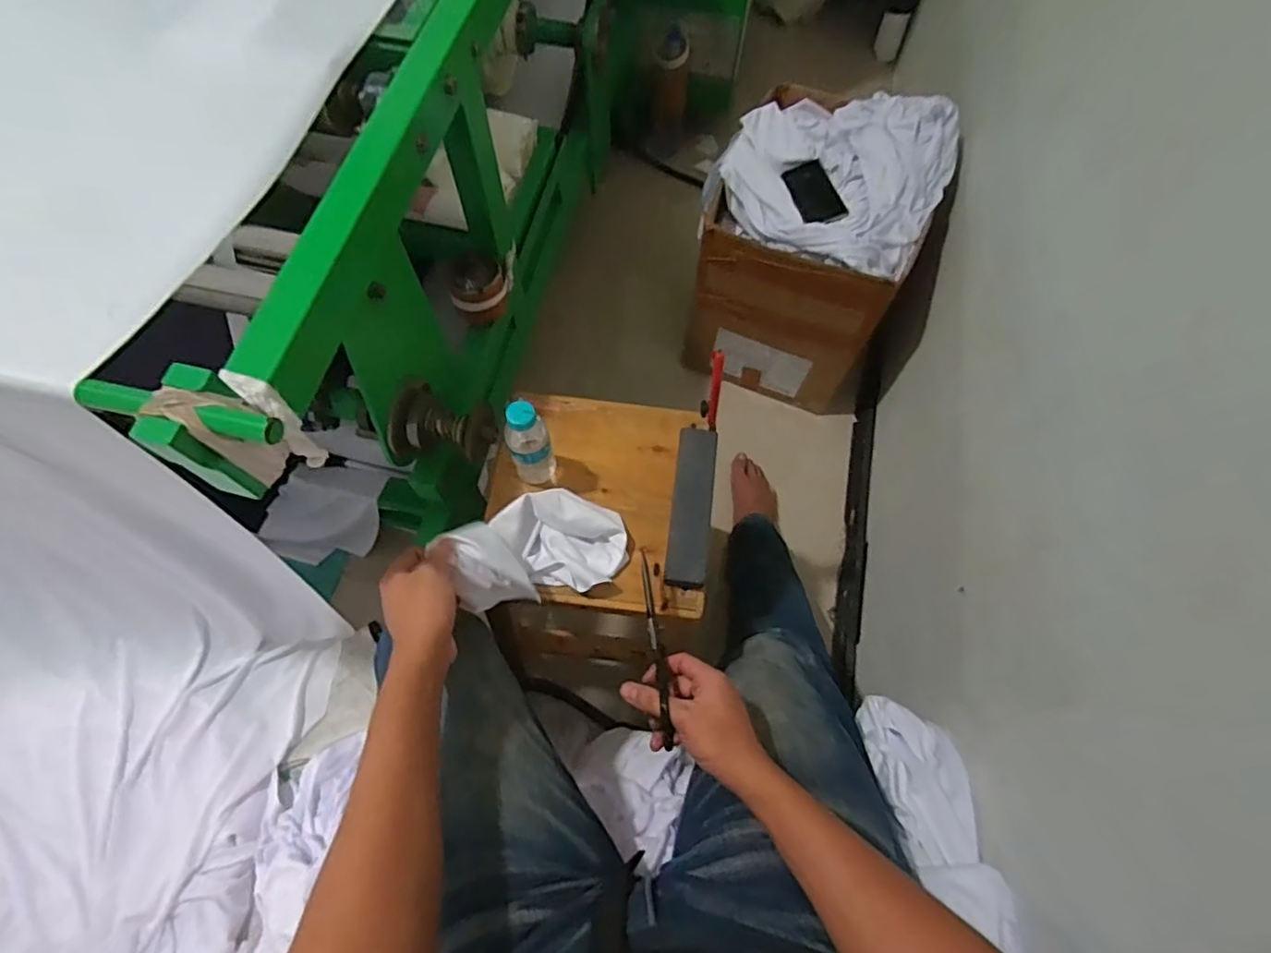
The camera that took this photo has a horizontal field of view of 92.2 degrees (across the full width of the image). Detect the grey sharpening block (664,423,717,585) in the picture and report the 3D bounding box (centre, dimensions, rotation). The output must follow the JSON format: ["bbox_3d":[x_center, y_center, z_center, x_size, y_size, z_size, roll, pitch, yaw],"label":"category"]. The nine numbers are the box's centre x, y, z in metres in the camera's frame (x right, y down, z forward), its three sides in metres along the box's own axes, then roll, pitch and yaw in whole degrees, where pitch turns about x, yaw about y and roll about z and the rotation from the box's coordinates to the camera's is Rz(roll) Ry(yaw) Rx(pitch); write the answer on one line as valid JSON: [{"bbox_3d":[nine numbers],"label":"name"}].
[{"bbox_3d":[0.070,0.032,0.752,0.048,0.020,0.208,7,66,1],"label":"grey sharpening block"}]

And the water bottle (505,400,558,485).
[{"bbox_3d":[-0.125,-0.034,0.722,0.054,0.149,0.042,-13,67,-7],"label":"water bottle"}]

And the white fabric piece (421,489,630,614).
[{"bbox_3d":[-0.106,0.074,0.696,0.185,0.087,0.117,-16,67,-9],"label":"white fabric piece"}]

